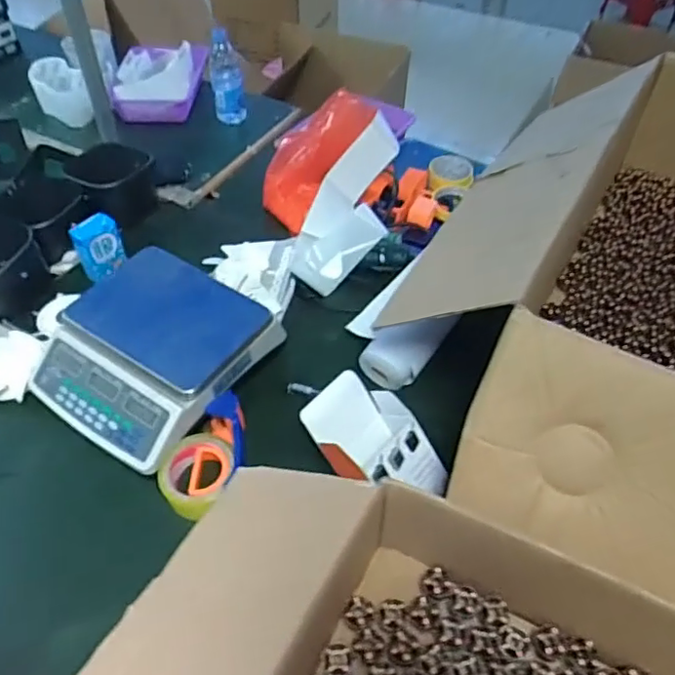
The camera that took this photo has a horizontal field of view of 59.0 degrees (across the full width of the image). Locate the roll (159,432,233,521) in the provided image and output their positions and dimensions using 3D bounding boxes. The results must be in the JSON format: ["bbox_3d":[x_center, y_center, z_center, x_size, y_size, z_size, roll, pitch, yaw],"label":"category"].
[{"bbox_3d":[-0.186,0.170,0.779,0.097,0.039,0.104,-1,48,1],"label":"roll"}]

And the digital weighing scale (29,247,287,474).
[{"bbox_3d":[-0.266,0.017,0.857,0.259,0.096,0.279,24,54,22],"label":"digital weighing scale"}]

